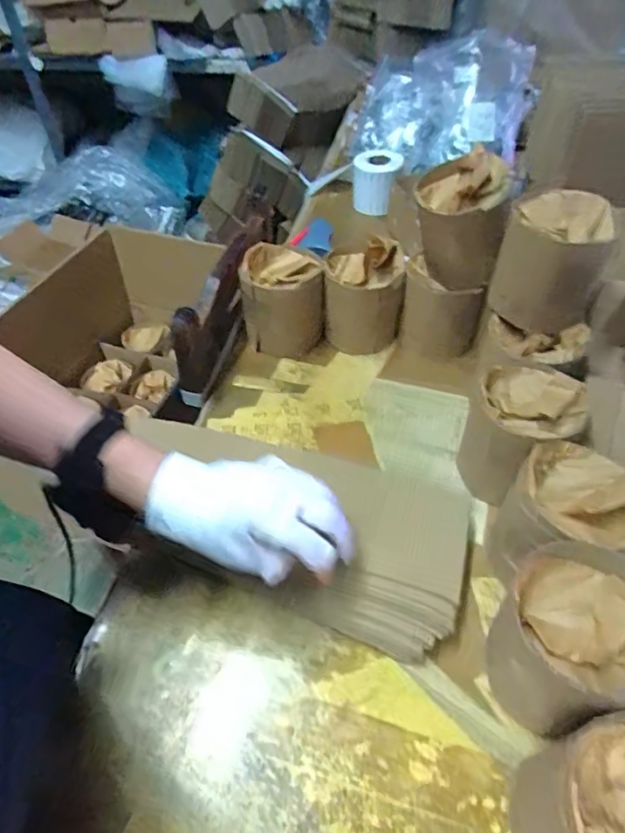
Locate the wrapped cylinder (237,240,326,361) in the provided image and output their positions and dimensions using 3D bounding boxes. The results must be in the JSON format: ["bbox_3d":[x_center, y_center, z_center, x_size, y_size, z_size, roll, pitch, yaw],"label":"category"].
[{"bbox_3d":[-0.040,-0.159,0.720,0.104,0.111,0.108,-4,47,-2],"label":"wrapped cylinder"}]

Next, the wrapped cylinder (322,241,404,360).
[{"bbox_3d":[0.072,-0.171,0.721,0.102,0.143,0.088,6,48,8],"label":"wrapped cylinder"}]

